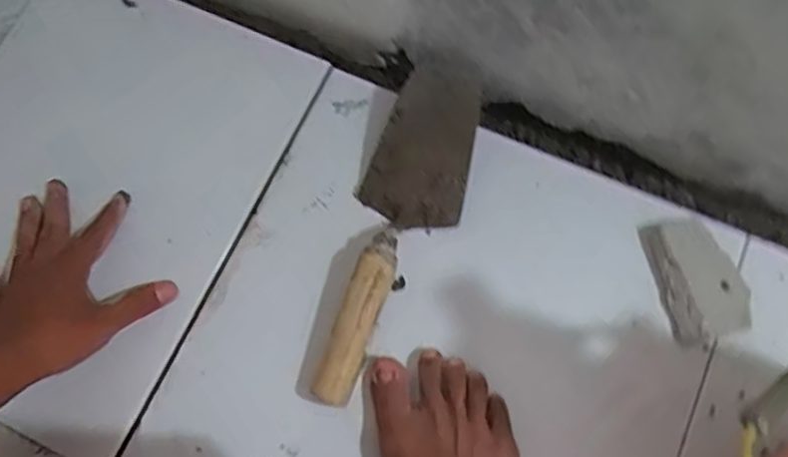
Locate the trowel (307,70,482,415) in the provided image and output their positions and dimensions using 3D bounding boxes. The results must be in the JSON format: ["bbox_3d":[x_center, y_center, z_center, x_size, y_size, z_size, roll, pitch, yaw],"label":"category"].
[{"bbox_3d":[0.000,-0.001,0.555,0.084,0.060,0.289,22,75,7],"label":"trowel"}]

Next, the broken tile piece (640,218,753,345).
[{"bbox_3d":[0.250,0.041,0.556,0.062,0.022,0.099,-13,74,-4],"label":"broken tile piece"}]

